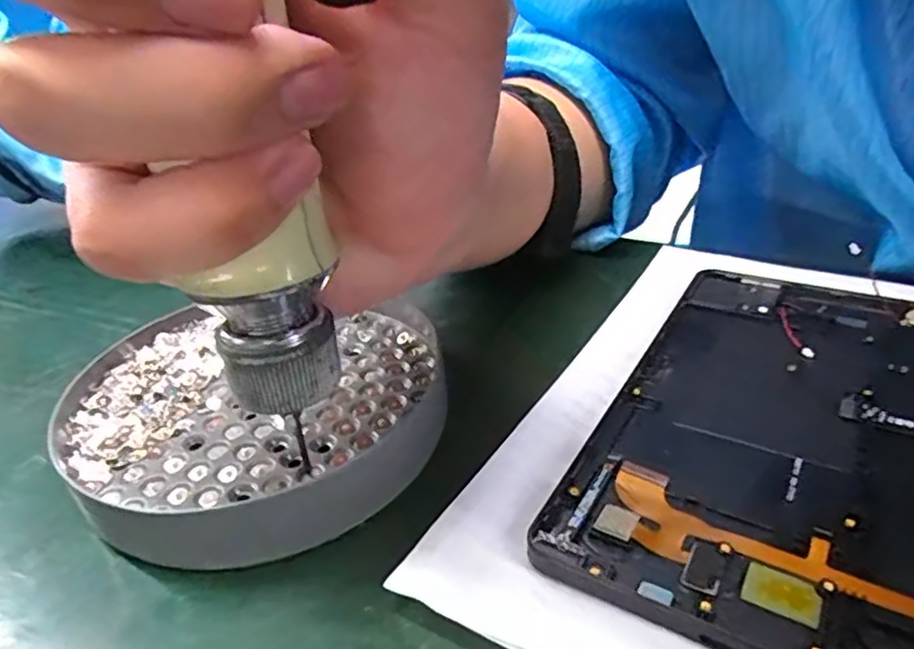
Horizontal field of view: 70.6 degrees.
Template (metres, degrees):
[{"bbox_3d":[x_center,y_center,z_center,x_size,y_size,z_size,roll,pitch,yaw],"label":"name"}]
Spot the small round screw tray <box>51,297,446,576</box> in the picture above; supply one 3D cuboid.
[{"bbox_3d":[-0.062,0.026,0.200,0.112,0.020,0.100,-8,32,3],"label":"small round screw tray"}]

